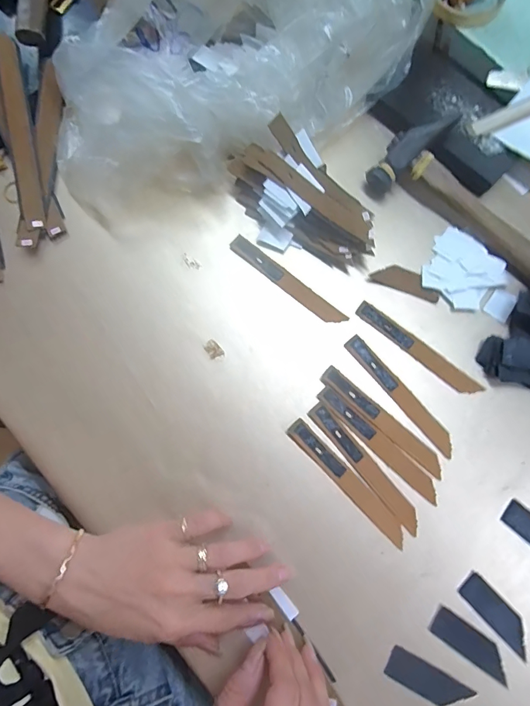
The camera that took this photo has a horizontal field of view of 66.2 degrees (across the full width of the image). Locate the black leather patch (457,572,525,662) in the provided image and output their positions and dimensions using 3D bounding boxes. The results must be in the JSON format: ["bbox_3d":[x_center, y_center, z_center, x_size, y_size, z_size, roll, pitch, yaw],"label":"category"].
[{"bbox_3d":[0.182,0.204,0.317,0.022,0.004,0.064,-42,81,-10],"label":"black leather patch"}]

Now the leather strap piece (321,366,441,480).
[{"bbox_3d":[0.099,0.058,0.343,0.123,0.004,0.016,41,79,8],"label":"leather strap piece"}]

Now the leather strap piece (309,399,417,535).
[{"bbox_3d":[0.083,0.092,0.334,0.018,0.004,0.123,-39,81,-10],"label":"leather strap piece"}]

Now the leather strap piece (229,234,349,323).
[{"bbox_3d":[0.020,-0.065,0.369,0.123,0.004,0.017,39,78,7],"label":"leather strap piece"}]

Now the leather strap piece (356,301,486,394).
[{"bbox_3d":[0.135,-0.003,0.358,0.123,0.004,0.015,38,78,7],"label":"leather strap piece"}]

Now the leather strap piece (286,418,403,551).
[{"bbox_3d":[0.067,0.104,0.331,0.017,0.004,0.124,-43,81,-11],"label":"leather strap piece"}]

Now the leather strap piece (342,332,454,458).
[{"bbox_3d":[0.117,0.035,0.351,0.016,0.004,0.124,-40,81,-10],"label":"leather strap piece"}]

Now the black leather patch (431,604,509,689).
[{"bbox_3d":[0.159,0.224,0.312,0.063,0.004,0.022,35,78,6],"label":"black leather patch"}]

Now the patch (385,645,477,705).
[{"bbox_3d":[0.123,0.247,0.305,0.063,0.004,0.022,28,77,5],"label":"patch"}]

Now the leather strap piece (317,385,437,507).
[{"bbox_3d":[0.094,0.075,0.338,0.124,0.004,0.016,42,79,8],"label":"leather strap piece"}]

